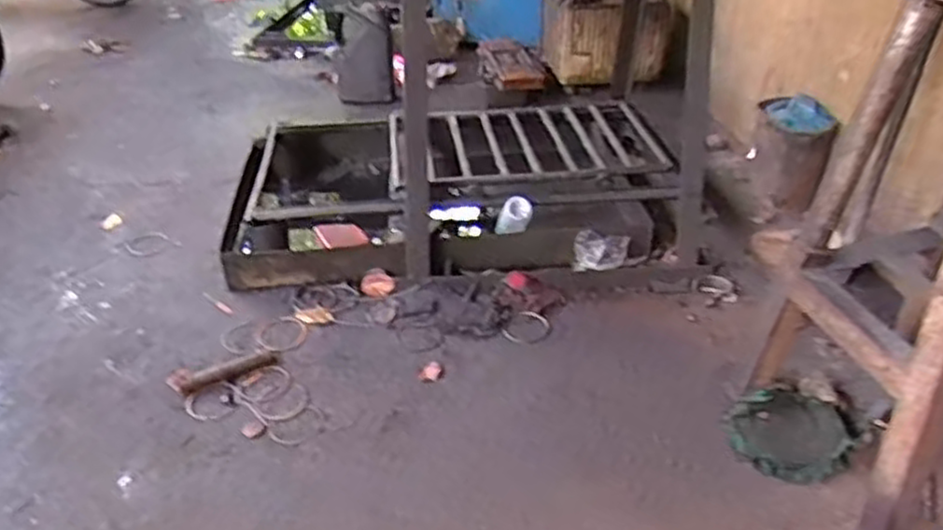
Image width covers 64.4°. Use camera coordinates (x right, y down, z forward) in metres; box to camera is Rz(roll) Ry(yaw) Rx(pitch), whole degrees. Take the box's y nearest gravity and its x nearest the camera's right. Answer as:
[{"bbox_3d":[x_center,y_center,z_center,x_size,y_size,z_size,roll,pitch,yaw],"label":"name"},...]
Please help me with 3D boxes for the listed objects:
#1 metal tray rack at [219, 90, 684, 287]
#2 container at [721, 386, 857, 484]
[{"bbox_3d":[-0.023,-0.198,1.912,1.107,0.220,0.596,-1,34,-3],"label":"metal tray rack"},{"bbox_3d":[0.566,0.300,1.350,0.201,0.061,0.198,-30,45,-18],"label":"container"}]

